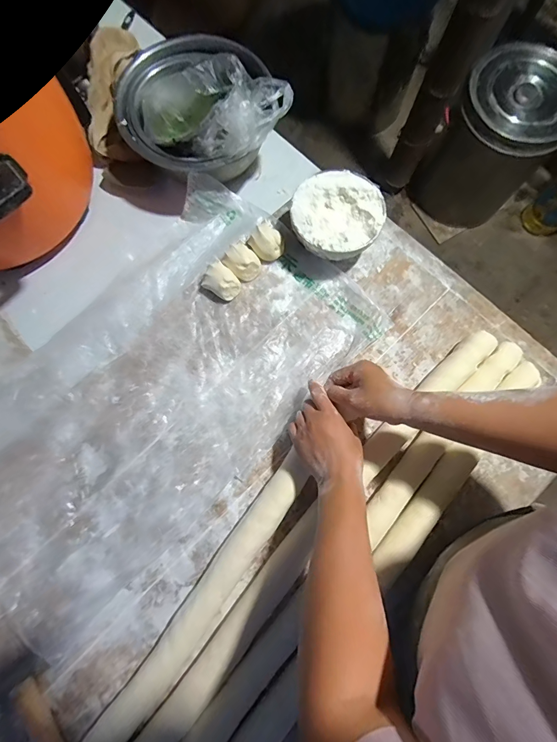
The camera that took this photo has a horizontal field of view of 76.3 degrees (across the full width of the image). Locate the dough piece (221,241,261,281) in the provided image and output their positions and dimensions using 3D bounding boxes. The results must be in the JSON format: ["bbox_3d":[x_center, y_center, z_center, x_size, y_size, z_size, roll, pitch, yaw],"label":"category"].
[{"bbox_3d":[-0.058,-0.178,0.578,0.050,0.035,0.057,-43,81,-8],"label":"dough piece"}]

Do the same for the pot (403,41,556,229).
[{"bbox_3d":[0.795,-0.843,1.334,0.371,0.503,0.393,37,82,6],"label":"pot"}]

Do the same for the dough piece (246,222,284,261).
[{"bbox_3d":[-0.020,-0.211,0.585,0.053,0.037,0.058,-40,81,-7],"label":"dough piece"}]

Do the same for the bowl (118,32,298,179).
[{"bbox_3d":[-0.128,-0.429,0.602,0.267,0.131,0.242,-22,80,-4],"label":"bowl"}]

